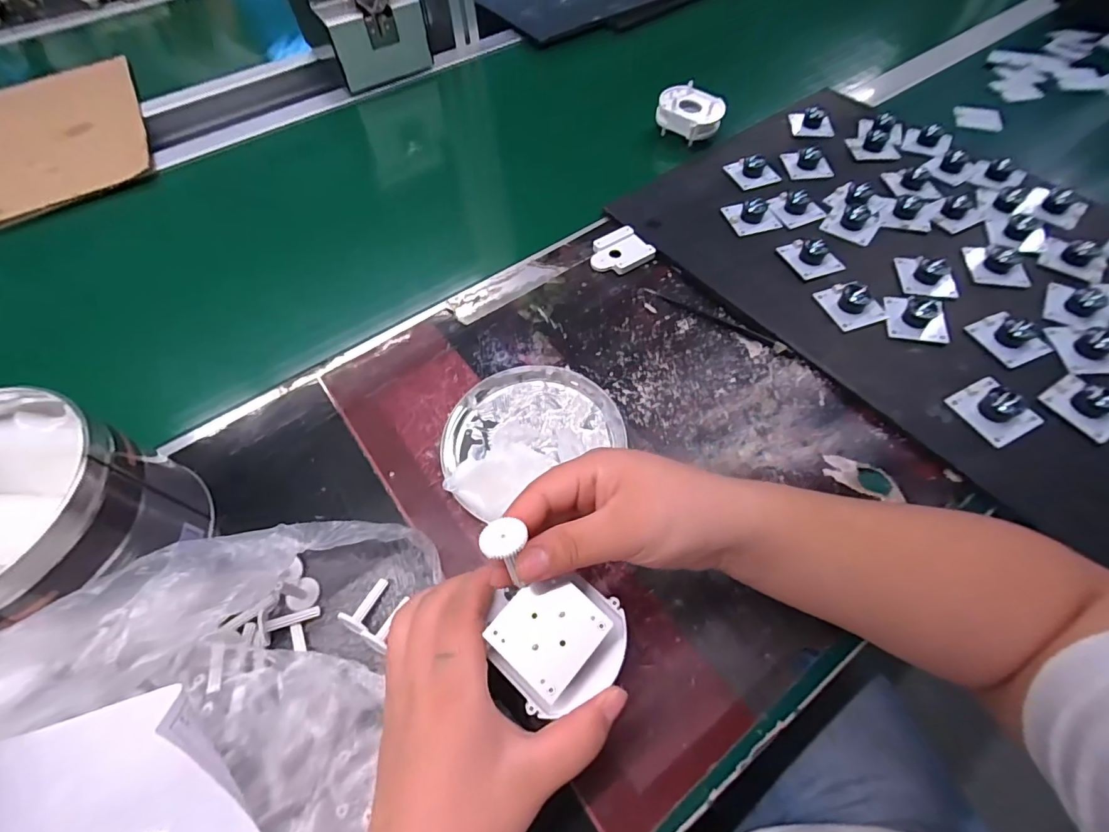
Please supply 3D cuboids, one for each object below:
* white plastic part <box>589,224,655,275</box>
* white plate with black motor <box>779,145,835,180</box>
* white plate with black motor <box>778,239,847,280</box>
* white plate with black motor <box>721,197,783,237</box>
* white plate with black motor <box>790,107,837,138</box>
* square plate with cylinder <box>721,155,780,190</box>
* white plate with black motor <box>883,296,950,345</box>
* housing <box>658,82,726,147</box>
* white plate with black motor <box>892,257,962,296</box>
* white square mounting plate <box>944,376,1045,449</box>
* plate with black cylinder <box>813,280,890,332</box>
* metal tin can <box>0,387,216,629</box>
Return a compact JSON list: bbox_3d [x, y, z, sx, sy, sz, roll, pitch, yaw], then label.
[{"bbox_3d":[0.059,-0.152,0.446,0.054,0.010,0.046,-27,62,-15],"label":"white plastic part"},{"bbox_3d":[0.262,-0.265,0.494,0.045,0.016,0.039,3,59,3],"label":"white plate with black motor"},{"bbox_3d":[0.227,-0.145,0.422,0.038,0.020,0.047,-18,60,-9],"label":"white plate with black motor"},{"bbox_3d":[0.189,-0.193,0.455,0.044,0.022,0.041,-13,59,-6],"label":"white plate with black motor"},{"bbox_3d":[0.293,-0.334,0.543,0.041,0.025,0.037,2,59,3],"label":"white plate with black motor"},{"bbox_3d":[0.206,-0.255,0.493,0.046,0.020,0.042,-11,59,-5],"label":"square plate with cylinder"},{"bbox_3d":[0.290,-0.080,0.382,0.041,0.017,0.044,11,60,8],"label":"white plate with black motor"},{"bbox_3d":[0.148,-0.336,0.537,0.052,0.034,0.067,-38,65,-20],"label":"housing"},{"bbox_3d":[0.314,-0.122,0.402,0.039,0.018,0.039,9,59,7],"label":"white plate with black motor"},{"bbox_3d":[0.310,-0.006,0.336,0.038,0.016,0.045,-26,62,-14],"label":"white square mounting plate"},{"bbox_3d":[0.246,-0.096,0.395,0.043,0.017,0.046,-17,60,-9],"label":"plate with black cylinder"},{"bbox_3d":[-0.295,0.065,0.278,0.121,0.100,0.120,-1,59,1],"label":"metal tin can"}]

